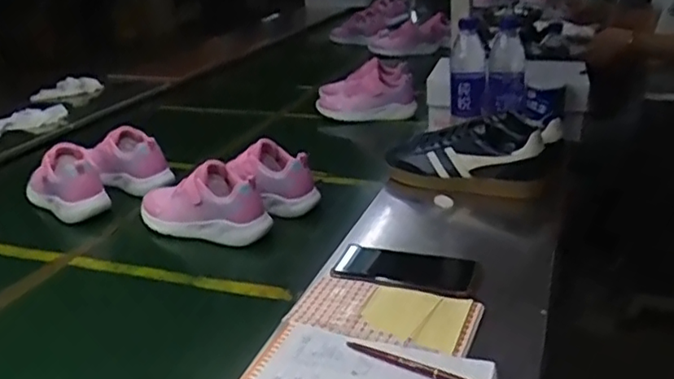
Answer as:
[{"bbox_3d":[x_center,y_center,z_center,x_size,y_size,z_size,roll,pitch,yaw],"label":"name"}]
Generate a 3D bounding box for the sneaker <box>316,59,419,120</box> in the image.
[{"bbox_3d":[0.061,-0.211,1.402,0.230,0.107,0.123,5,25,24],"label":"sneaker"}]

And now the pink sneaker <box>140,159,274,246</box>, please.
[{"bbox_3d":[-0.197,0.020,0.928,0.206,0.110,0.071,9,28,22],"label":"pink sneaker"}]

